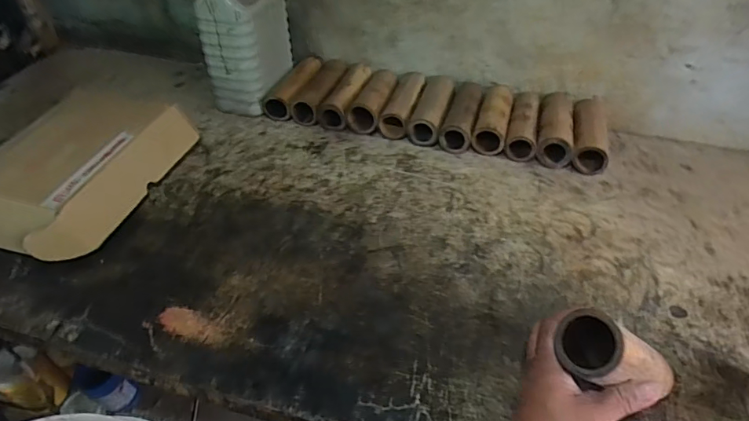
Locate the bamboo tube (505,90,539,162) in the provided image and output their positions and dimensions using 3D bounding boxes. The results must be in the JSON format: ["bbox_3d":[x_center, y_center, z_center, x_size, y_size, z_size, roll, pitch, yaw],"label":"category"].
[{"bbox_3d":[0.268,-0.158,0.855,0.048,0.047,0.183,12,44,13],"label":"bamboo tube"}]

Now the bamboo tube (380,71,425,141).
[{"bbox_3d":[0.058,-0.200,0.897,0.053,0.047,0.183,11,44,12],"label":"bamboo tube"}]

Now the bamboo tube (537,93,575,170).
[{"bbox_3d":[0.320,-0.149,0.840,0.059,0.053,0.187,11,44,13],"label":"bamboo tube"}]

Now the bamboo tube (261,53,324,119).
[{"bbox_3d":[-0.152,-0.243,0.940,0.062,0.046,0.175,12,44,14],"label":"bamboo tube"}]

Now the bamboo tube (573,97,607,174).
[{"bbox_3d":[0.374,-0.136,0.827,0.058,0.051,0.181,11,44,13],"label":"bamboo tube"}]

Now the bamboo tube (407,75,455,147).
[{"bbox_3d":[0.110,-0.188,0.883,0.055,0.048,0.182,11,44,12],"label":"bamboo tube"}]

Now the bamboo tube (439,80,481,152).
[{"bbox_3d":[0.163,-0.177,0.867,0.057,0.049,0.192,10,44,12],"label":"bamboo tube"}]

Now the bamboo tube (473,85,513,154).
[{"bbox_3d":[0.218,-0.169,0.862,0.058,0.051,0.179,11,44,13],"label":"bamboo tube"}]

